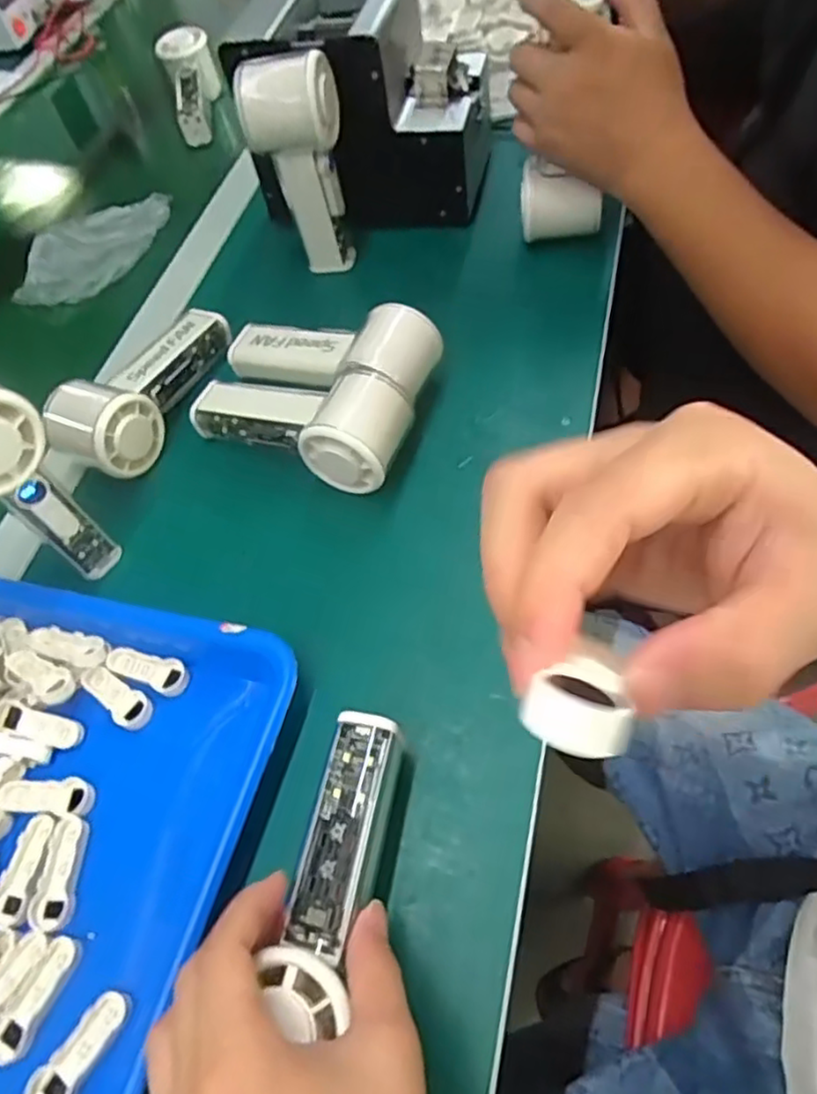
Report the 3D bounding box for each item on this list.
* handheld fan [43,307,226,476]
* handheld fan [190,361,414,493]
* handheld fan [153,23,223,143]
[{"bbox_3d":[-0.186,-0.117,0.492,0.069,0.047,0.153,27,66,24],"label":"handheld fan"},{"bbox_3d":[-0.072,-0.082,0.451,0.157,0.052,0.062,14,58,27],"label":"handheld fan"},{"bbox_3d":[-0.242,-0.508,0.753,0.061,0.044,0.150,-8,75,-1],"label":"handheld fan"}]

